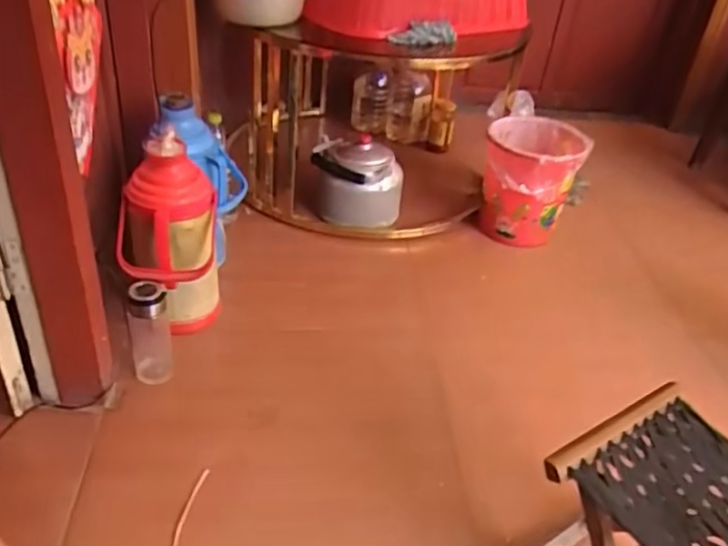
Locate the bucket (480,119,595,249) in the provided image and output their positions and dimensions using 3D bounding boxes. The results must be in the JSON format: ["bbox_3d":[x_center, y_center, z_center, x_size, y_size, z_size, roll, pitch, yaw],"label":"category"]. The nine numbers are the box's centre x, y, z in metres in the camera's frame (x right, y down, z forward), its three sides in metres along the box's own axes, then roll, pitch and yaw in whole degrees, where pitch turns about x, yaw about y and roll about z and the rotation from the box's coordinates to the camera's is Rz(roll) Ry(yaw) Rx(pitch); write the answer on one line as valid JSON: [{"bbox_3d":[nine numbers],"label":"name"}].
[{"bbox_3d":[0.414,-0.235,1.682,0.227,0.274,0.267,9,37,5],"label":"bucket"}]

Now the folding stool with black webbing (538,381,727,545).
[{"bbox_3d":[0.369,0.350,0.854,0.271,0.254,0.220,-20,43,-30],"label":"folding stool with black webbing"}]

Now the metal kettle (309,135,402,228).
[{"bbox_3d":[-0.021,-0.226,1.691,0.219,0.197,0.183,1,37,-6],"label":"metal kettle"}]

